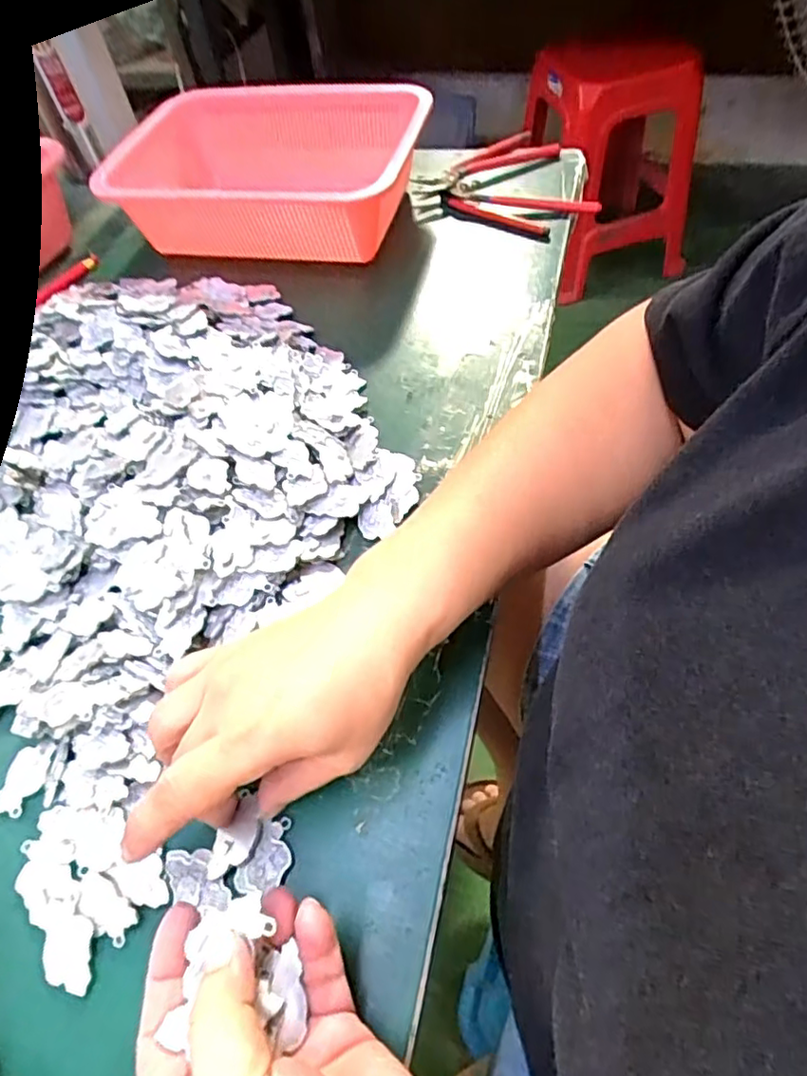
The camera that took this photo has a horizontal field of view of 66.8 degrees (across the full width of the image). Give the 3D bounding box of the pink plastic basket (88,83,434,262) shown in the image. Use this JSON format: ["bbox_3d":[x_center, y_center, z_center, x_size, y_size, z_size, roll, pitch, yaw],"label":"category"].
[{"bbox_3d":[-0.138,-0.332,0.556,0.304,0.071,0.181,8,56,13],"label":"pink plastic basket"}]

